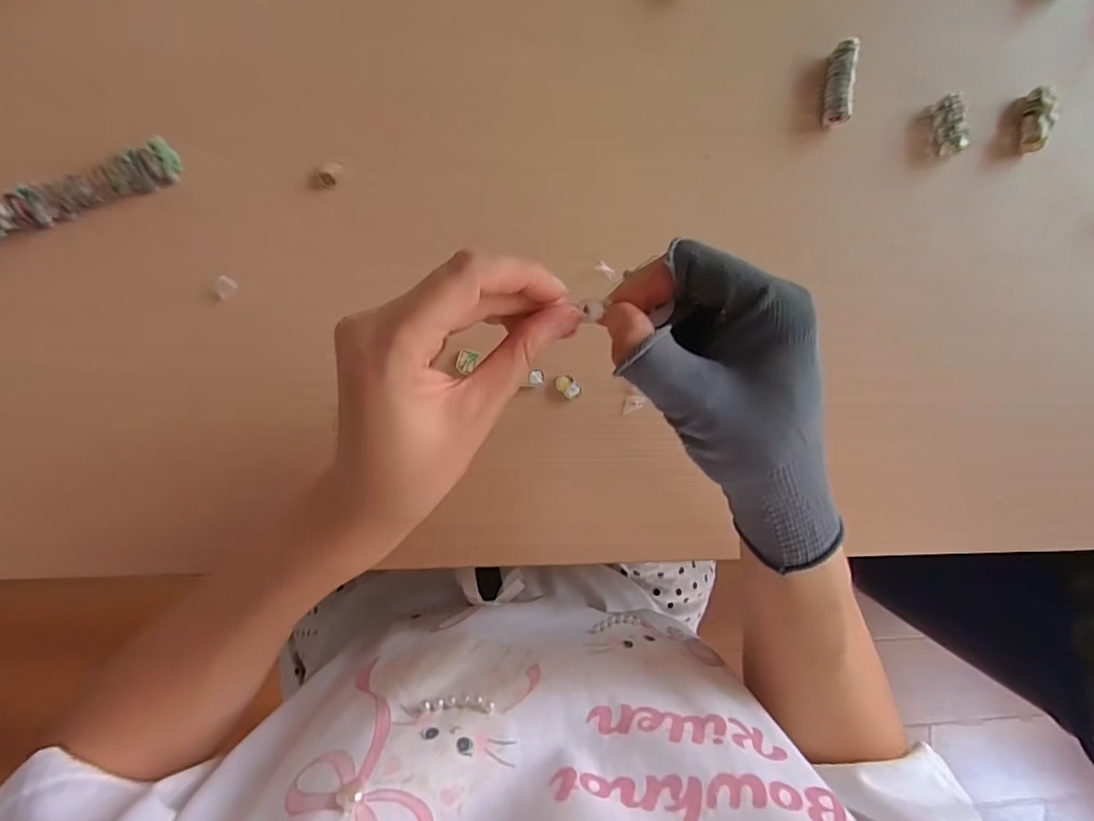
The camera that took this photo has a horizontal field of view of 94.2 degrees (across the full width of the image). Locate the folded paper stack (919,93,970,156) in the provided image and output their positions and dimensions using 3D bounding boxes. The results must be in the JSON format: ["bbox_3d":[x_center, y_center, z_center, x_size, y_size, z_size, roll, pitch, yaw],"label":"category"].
[{"bbox_3d":[0.257,-0.182,0.325,0.016,0.018,0.034,-21,94,-6],"label":"folded paper stack"}]

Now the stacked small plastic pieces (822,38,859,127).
[{"bbox_3d":[0.182,-0.203,0.316,0.015,0.014,0.048,5,91,-7],"label":"stacked small plastic pieces"}]

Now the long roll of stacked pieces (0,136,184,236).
[{"bbox_3d":[-0.247,-0.112,0.266,0.108,0.017,0.017,-25,94,-5],"label":"long roll of stacked pieces"}]

